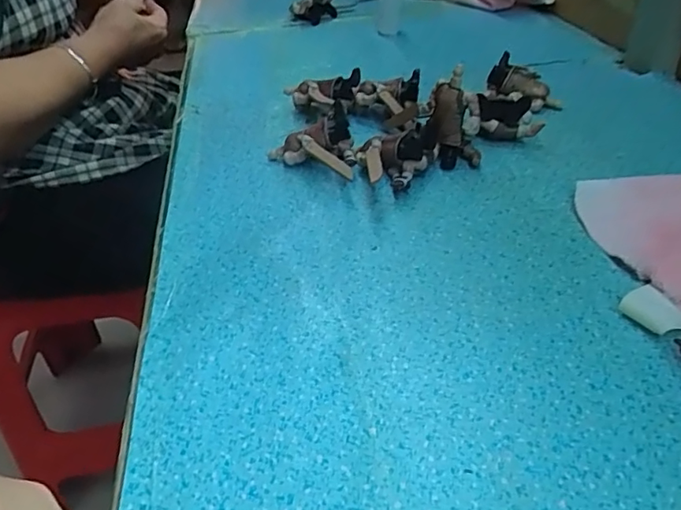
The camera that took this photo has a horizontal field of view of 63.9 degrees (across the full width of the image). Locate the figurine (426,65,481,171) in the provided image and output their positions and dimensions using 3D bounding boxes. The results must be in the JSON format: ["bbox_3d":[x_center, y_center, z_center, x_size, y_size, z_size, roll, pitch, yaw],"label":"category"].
[{"bbox_3d":[0.076,-0.090,0.362,0.033,0.055,0.028,3,40,9],"label":"figurine"}]

